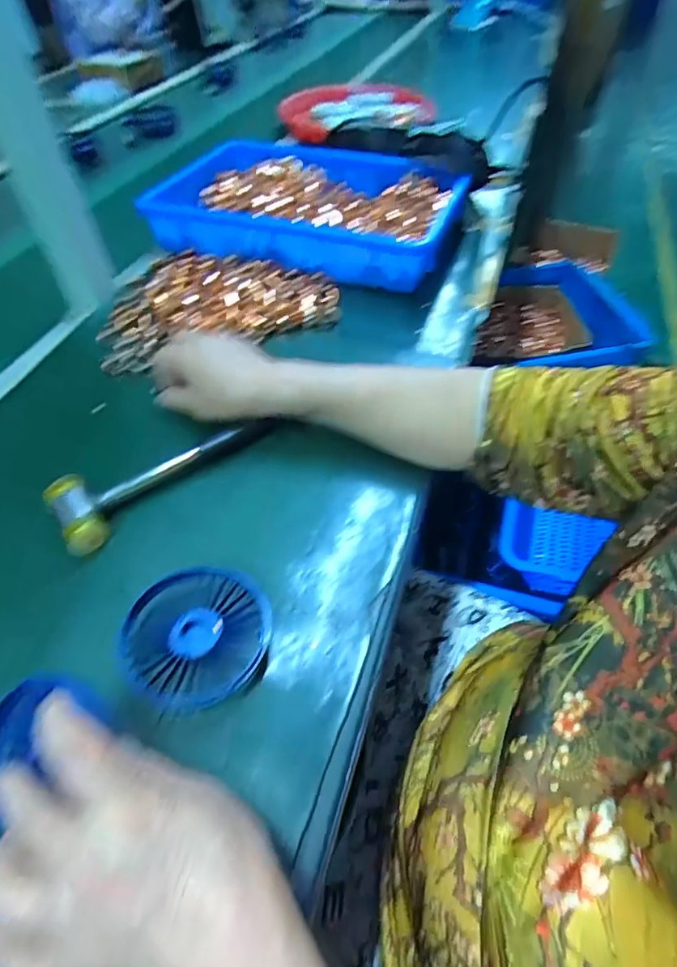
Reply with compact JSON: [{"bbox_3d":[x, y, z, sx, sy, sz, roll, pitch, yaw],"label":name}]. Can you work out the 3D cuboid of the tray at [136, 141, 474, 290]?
[{"bbox_3d":[-0.035,-0.357,0.645,0.353,0.071,0.254,13,52,12],"label":"tray"}]

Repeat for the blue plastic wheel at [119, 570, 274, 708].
[{"bbox_3d":[-0.086,0.092,0.310,0.087,0.021,0.076,-35,58,-24],"label":"blue plastic wheel"}]

